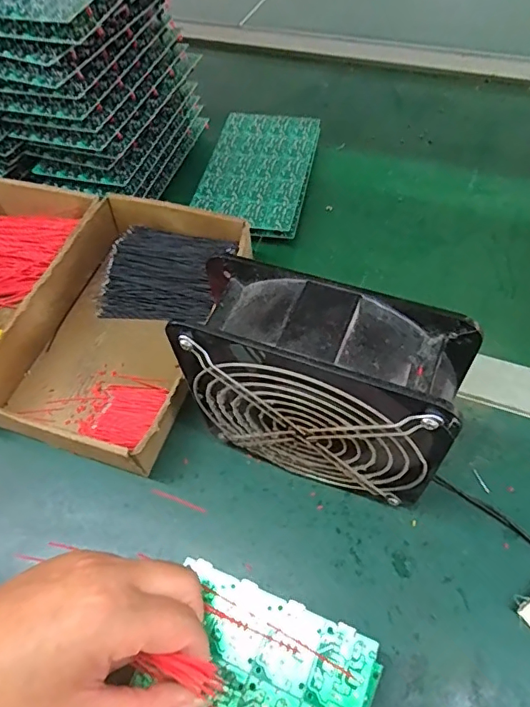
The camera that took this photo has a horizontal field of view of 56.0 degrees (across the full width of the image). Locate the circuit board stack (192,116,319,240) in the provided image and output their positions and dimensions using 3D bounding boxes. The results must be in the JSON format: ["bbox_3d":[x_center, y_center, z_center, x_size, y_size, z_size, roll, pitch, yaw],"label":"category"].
[{"bbox_3d":[-0.007,-0.185,0.518,0.104,0.026,0.174,7,58,10],"label":"circuit board stack"}]

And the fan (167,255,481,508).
[{"bbox_3d":[0.031,0.028,0.301,0.147,0.152,0.061,19,61,16],"label":"fan"}]

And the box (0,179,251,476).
[{"bbox_3d":[-0.186,-0.042,0.434,0.303,0.051,0.241,13,60,13],"label":"box"}]

